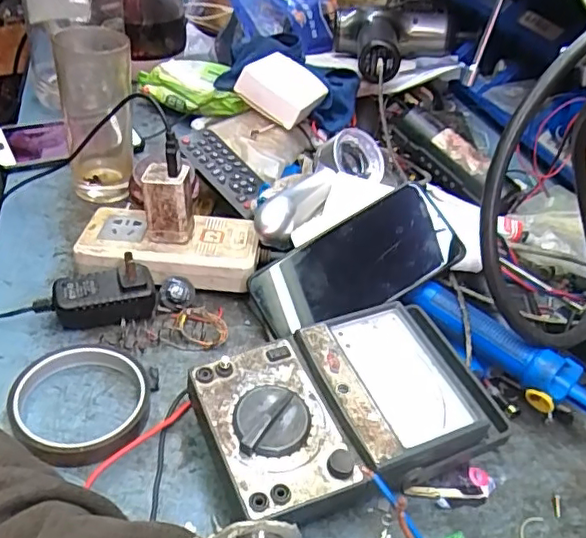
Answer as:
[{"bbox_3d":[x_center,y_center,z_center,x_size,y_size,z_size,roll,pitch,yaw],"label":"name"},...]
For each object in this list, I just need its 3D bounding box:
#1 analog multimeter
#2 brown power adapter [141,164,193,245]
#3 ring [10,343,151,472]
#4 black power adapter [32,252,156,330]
[{"bbox_3d":[0.038,0.090,0.384,0.193,0.048,0.115,-11,40,-24],"label":"analog multimeter"},{"bbox_3d":[-0.101,-0.050,0.476,0.037,0.060,0.031,-1,36,-12],"label":"brown power adapter"},{"bbox_3d":[-0.138,0.087,0.385,0.085,0.021,0.099,-5,37,-18],"label":"ring"},{"bbox_3d":[-0.151,0.018,0.449,0.086,0.042,0.050,-4,36,-17],"label":"black power adapter"}]

